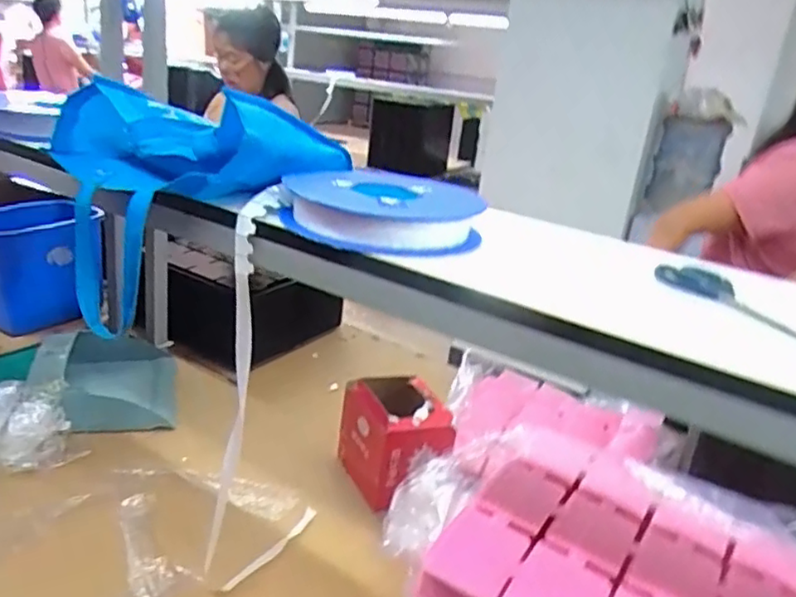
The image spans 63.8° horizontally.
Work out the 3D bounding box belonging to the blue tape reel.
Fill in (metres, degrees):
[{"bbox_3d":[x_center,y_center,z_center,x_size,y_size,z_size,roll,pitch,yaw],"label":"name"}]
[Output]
[{"bbox_3d":[-0.015,-0.094,0.661,0.207,0.050,0.180,8,21,2],"label":"blue tape reel"}]

